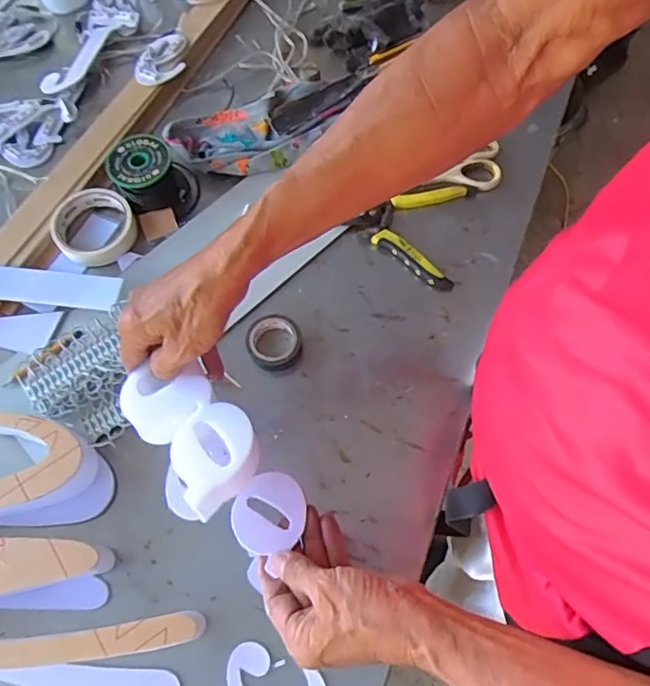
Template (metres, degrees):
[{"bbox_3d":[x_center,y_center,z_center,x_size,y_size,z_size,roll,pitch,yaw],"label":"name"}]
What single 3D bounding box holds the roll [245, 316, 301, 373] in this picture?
[{"bbox_3d":[-0.052,0.000,0.585,0.054,0.019,0.055,-1,66,1],"label":"roll"}]

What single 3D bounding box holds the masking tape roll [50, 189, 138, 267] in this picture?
[{"bbox_3d":[-0.260,-0.130,0.646,0.087,0.027,0.087,-1,66,1],"label":"masking tape roll"}]

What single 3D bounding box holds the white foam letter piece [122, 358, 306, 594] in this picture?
[{"bbox_3d":[-0.092,0.095,0.450,0.082,0.072,0.169,-43,72,-15],"label":"white foam letter piece"}]

